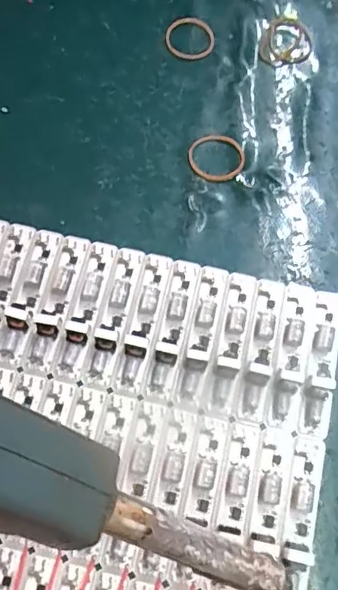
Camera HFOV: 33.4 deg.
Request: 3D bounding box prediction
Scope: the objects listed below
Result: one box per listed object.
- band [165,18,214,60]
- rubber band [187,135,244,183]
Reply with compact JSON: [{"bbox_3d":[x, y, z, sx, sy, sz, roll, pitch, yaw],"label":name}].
[{"bbox_3d":[0.013,-0.159,0.352,0.029,0.006,0.030,0,78,-2],"label":"band"},{"bbox_3d":[0.027,-0.078,0.321,0.032,0.004,0.030,1,69,-1],"label":"rubber band"}]

